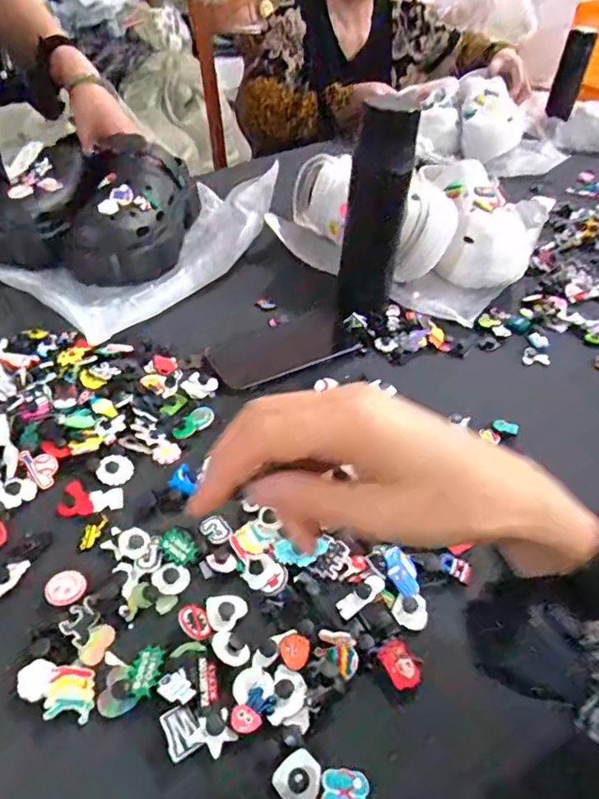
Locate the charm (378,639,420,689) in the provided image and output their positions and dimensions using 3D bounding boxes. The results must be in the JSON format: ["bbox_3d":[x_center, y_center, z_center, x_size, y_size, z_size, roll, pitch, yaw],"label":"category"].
[{"bbox_3d":[0.066,0.172,0.369,0.021,0.004,0.029,-17,46,-21],"label":"charm"}]

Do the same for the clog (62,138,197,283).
[{"bbox_3d":[-0.221,-0.252,0.733,0.135,0.108,0.230,6,42,2],"label":"clog"}]

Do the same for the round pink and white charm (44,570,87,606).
[{"bbox_3d":[-0.164,0.131,0.397,0.026,0.006,0.026,2,42,-2],"label":"round pink and white charm"}]

